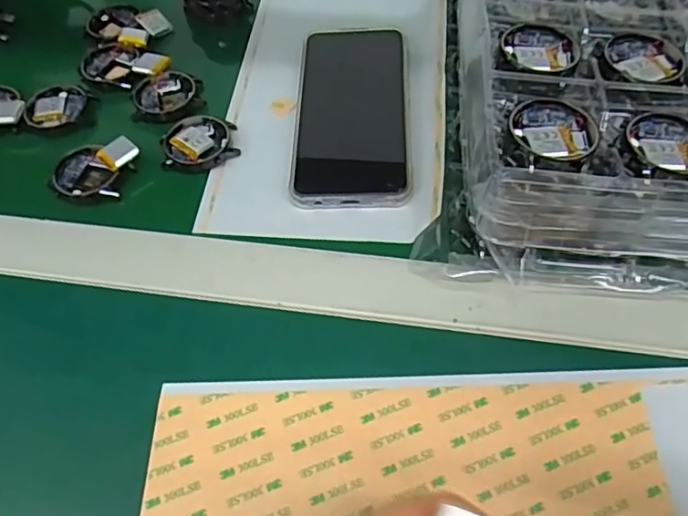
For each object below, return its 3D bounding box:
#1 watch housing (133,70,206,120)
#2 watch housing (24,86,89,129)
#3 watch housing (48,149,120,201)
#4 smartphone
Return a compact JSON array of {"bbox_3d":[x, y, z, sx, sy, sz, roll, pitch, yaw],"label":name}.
[{"bbox_3d":[-0.131,-0.121,0.429,0.050,0.012,0.039,-16,57,-6],"label":"watch housing"},{"bbox_3d":[-0.211,-0.112,0.426,0.037,0.006,0.043,17,60,14],"label":"watch housing"},{"bbox_3d":[-0.171,-0.058,0.387,0.044,0.009,0.043,-3,57,2],"label":"watch housing"},{"bbox_3d":[0.006,-0.105,0.404,0.077,0.006,0.165,0,57,4],"label":"smartphone"}]

